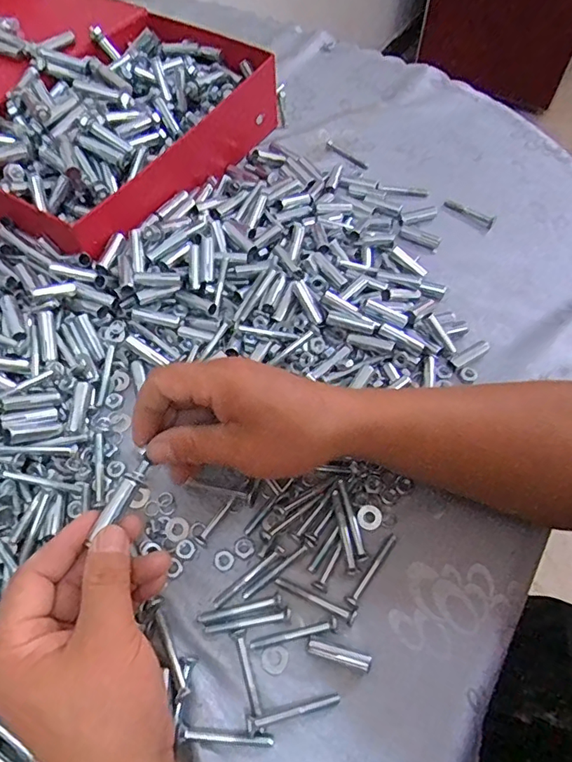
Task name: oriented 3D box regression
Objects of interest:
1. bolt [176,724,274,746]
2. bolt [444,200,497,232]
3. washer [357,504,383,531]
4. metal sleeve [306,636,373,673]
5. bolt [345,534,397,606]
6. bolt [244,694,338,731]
[{"bbox_3d":[-0.035,0.204,0.290,0.054,0.008,0.007,4,60,3],"label":"bolt"},{"bbox_3d":[0.187,-0.171,0.517,0.053,0.009,0.013,26,64,14],"label":"bolt"},{"bbox_3d":[0.059,0.097,0.358,0.017,0.004,0.016,0,60,0],"label":"washer"},{"bbox_3d":[0.033,0.169,0.312,0.040,0.010,0.010,15,61,9],"label":"metal sleeve"},{"bbox_3d":[0.059,0.126,0.340,0.007,0.006,0.056,35,66,18],"label":"bolt"},{"bbox_3d":[0.005,0.194,0.296,0.055,0.011,0.007,-11,61,-6],"label":"bolt"}]

